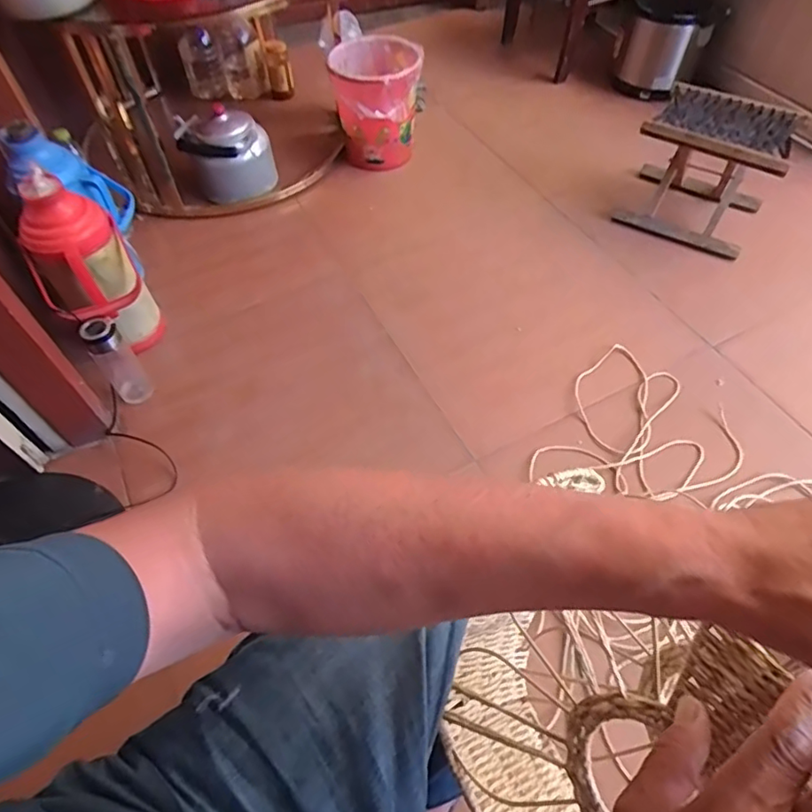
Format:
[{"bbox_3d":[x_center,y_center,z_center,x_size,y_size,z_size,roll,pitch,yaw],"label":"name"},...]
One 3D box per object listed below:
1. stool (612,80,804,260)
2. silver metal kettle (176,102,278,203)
[{"bbox_3d":[0.716,-0.563,1.327,0.301,0.244,0.247,27,61,18],"label":"stool"},{"bbox_3d":[-0.466,-0.659,1.456,0.222,0.176,0.219,-15,57,-8],"label":"silver metal kettle"}]

